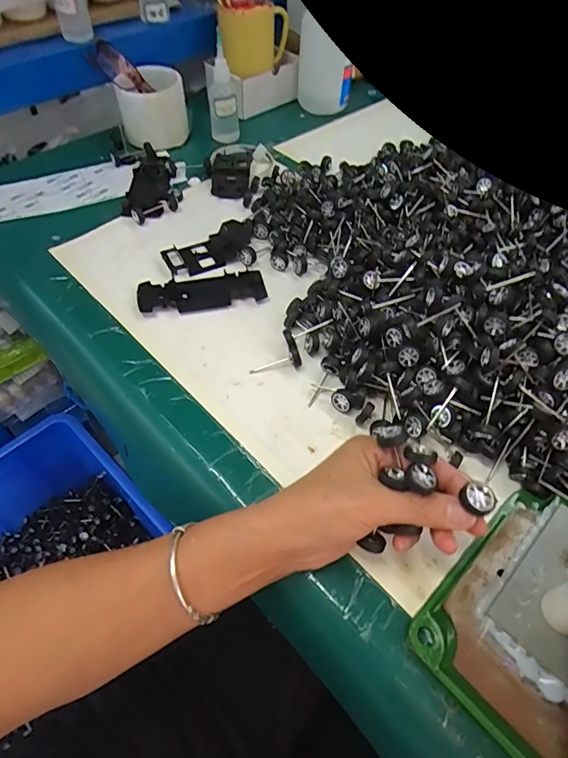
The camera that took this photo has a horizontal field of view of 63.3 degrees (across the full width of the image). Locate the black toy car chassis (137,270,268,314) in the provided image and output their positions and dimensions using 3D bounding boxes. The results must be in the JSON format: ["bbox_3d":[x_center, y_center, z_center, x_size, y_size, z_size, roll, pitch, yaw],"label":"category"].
[{"bbox_3d":[-0.082,-0.089,0.463,0.123,0.009,0.045,-9,55,-9],"label":"black toy car chassis"}]

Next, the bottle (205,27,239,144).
[{"bbox_3d":[-0.083,-0.381,0.615,0.038,0.113,0.035,-3,54,-4],"label":"bottle"}]

